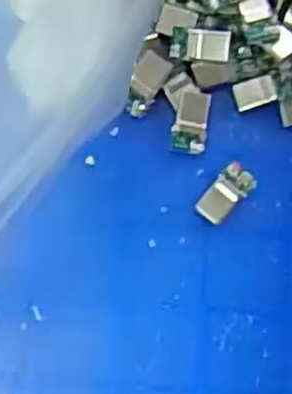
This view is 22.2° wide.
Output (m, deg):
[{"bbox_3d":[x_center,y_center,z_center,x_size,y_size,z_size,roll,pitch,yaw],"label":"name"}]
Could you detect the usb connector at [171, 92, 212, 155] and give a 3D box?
[{"bbox_3d":[0.011,-0.019,0.187,0.009,0.004,0.015,6,81,-2],"label":"usb connector"}]

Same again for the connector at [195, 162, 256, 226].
[{"bbox_3d":[0.020,-0.001,0.185,0.008,0.004,0.016,44,82,4],"label":"connector"}]

